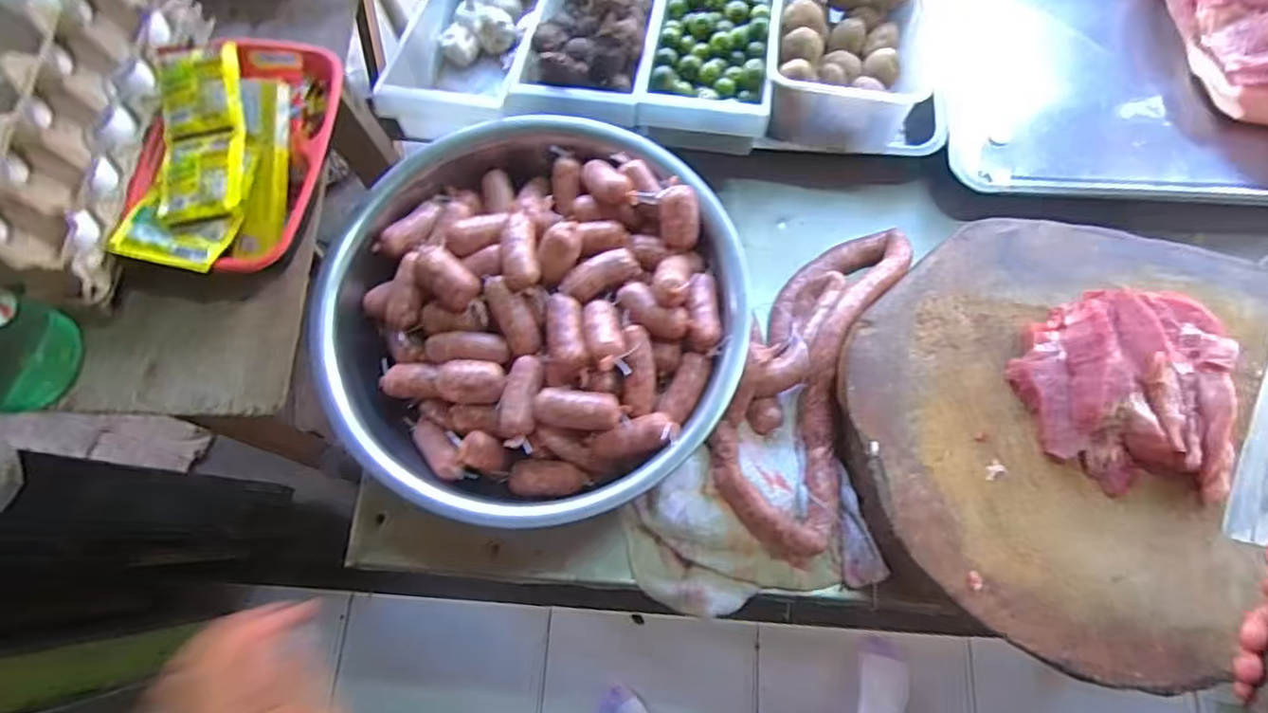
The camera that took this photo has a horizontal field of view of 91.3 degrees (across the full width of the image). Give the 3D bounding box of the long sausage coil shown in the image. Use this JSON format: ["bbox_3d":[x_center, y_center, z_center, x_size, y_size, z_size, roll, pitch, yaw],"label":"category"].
[{"bbox_3d":[0.160,0.003,0.604,0.160,0.065,0.353,21,76,7],"label":"long sausage coil"}]

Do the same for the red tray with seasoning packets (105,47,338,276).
[{"bbox_3d":[-0.339,-0.170,0.520,0.135,0.053,0.210,7,75,3],"label":"red tray with seasoning packets"}]

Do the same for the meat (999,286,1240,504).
[{"bbox_3d":[0.412,0.026,0.515,0.156,0.054,0.174,-2,74,0],"label":"meat"}]

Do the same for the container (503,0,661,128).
[{"bbox_3d":[-0.045,-0.341,0.647,0.131,0.055,0.240,7,59,3],"label":"container"}]

